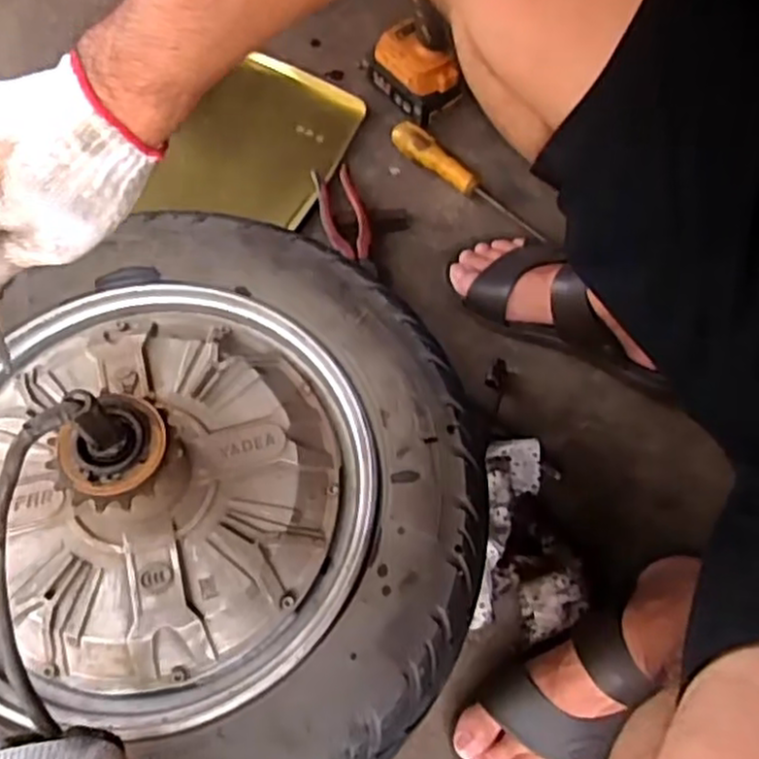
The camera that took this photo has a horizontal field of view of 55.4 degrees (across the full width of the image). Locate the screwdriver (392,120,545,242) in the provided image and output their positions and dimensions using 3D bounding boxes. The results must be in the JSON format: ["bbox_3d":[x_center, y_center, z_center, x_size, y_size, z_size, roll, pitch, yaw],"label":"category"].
[{"bbox_3d":[0.095,-0.214,0.779,0.195,0.031,0.027,37,69,14],"label":"screwdriver"}]

